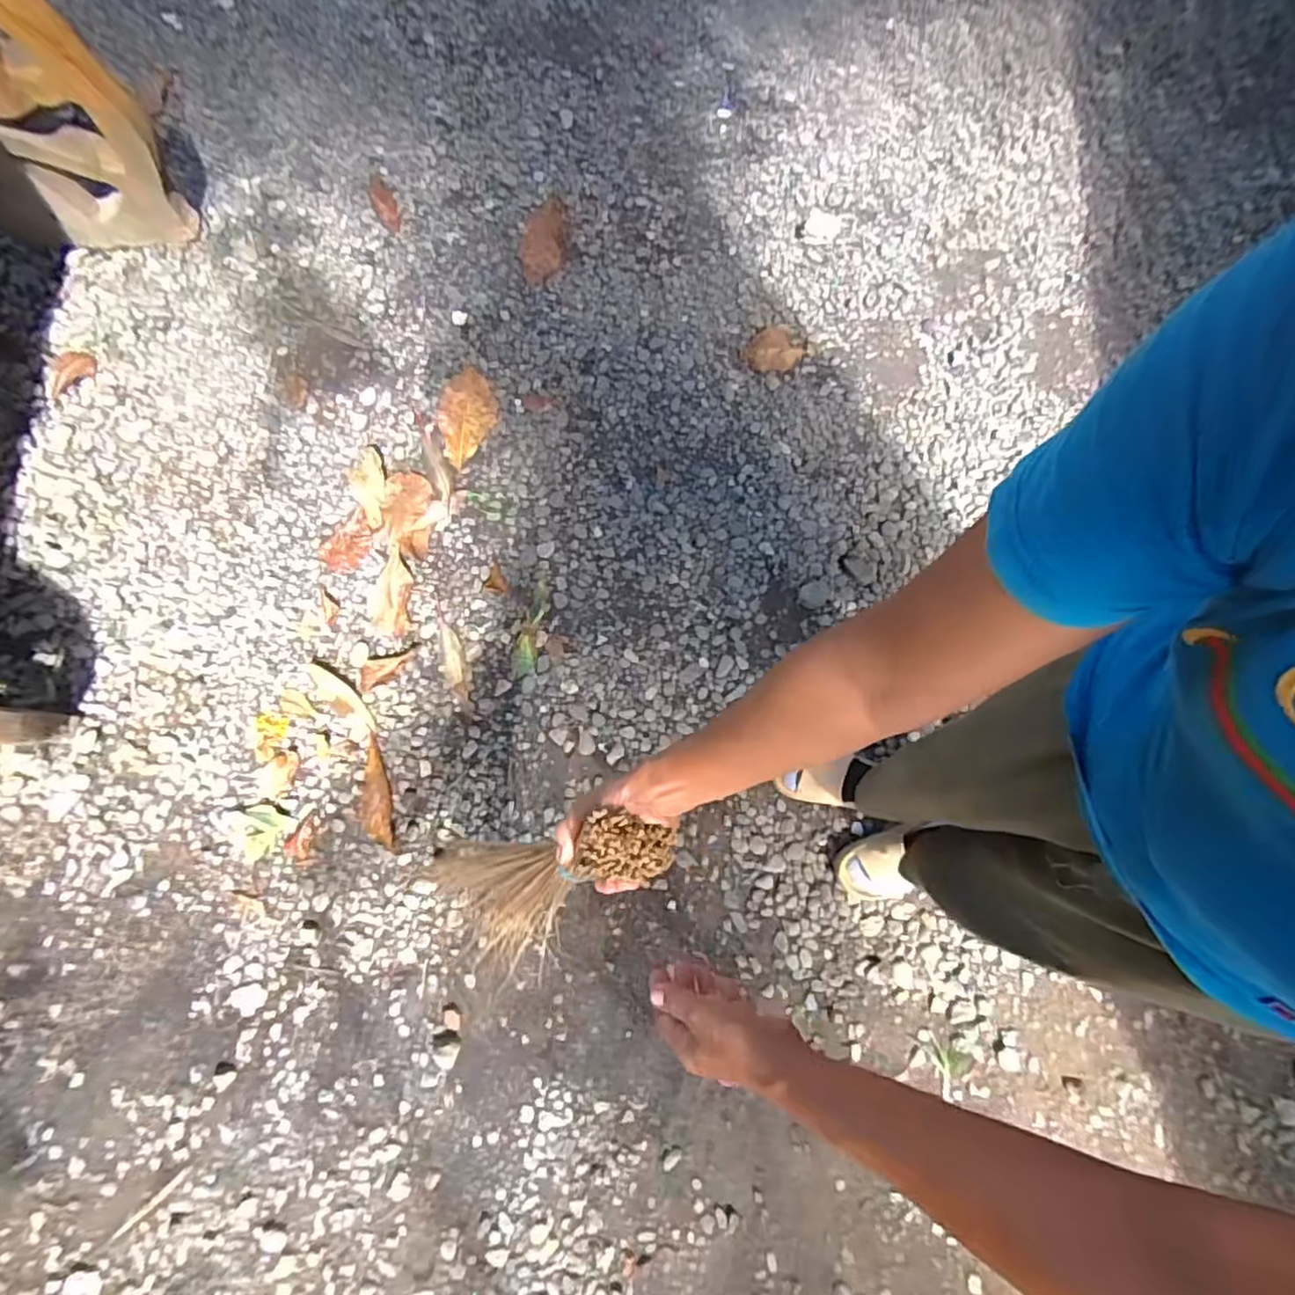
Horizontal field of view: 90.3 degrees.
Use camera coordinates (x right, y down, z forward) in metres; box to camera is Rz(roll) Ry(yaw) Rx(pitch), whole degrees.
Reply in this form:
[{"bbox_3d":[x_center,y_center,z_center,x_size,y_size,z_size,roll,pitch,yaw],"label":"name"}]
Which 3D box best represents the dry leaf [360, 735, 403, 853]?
[{"bbox_3d":[-0.531,0.288,1.254,0.061,0.006,0.224,-15,78,-3],"label":"dry leaf"}]

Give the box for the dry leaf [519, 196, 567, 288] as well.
[{"bbox_3d":[-0.238,-0.939,1.491,0.101,0.013,0.228,13,78,3],"label":"dry leaf"}]

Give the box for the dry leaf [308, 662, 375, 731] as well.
[{"bbox_3d":[-0.617,0.101,1.296,0.055,0.004,0.189,-44,81,-8],"label":"dry leaf"}]

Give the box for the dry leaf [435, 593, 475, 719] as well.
[{"bbox_3d":[-0.401,0.018,1.314,0.040,0.004,0.261,-15,78,-3],"label":"dry leaf"}]

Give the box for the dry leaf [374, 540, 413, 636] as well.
[{"bbox_3d":[-0.525,-0.118,1.339,0.069,0.020,0.184,2,78,1],"label":"dry leaf"}]

